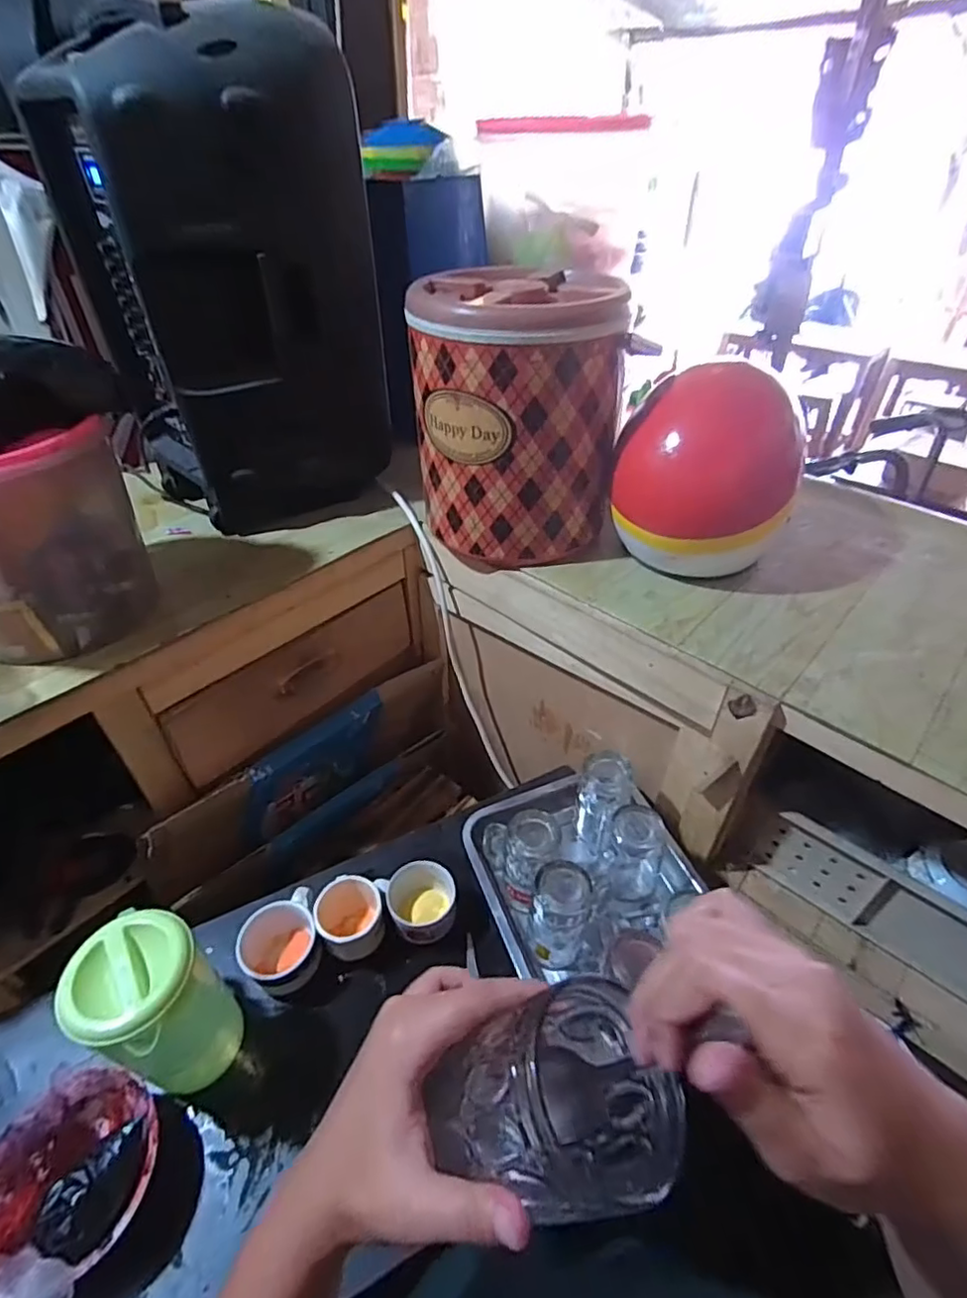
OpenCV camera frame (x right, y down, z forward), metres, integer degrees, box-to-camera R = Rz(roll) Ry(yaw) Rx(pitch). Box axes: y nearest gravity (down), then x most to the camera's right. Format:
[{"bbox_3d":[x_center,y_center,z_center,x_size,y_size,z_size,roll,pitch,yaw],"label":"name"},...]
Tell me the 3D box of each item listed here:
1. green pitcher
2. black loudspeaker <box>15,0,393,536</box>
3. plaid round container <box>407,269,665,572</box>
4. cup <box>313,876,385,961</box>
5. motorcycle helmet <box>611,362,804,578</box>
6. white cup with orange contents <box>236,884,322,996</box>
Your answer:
[{"bbox_3d":[-0.317,0.355,0.588,0.096,0.193,0.102,-1,43,1],"label":"green pitcher"},{"bbox_3d":[-0.355,-0.496,0.848,0.327,0.565,0.264,-28,49,-26],"label":"black loudspeaker"},{"bbox_3d":[0.038,-0.303,0.793,0.243,0.305,0.213,-9,43,-8],"label":"plaid round container"},{"bbox_3d":[-0.161,0.334,0.728,0.075,0.083,0.086,-26,48,-24],"label":"cup"},{"bbox_3d":[0.289,-0.217,0.775,0.215,0.253,0.196,20,47,22],"label":"motorcycle helmet"},{"bbox_3d":[-0.243,0.352,0.711,0.090,0.091,0.110,-17,45,-16],"label":"white cup with orange contents"}]

